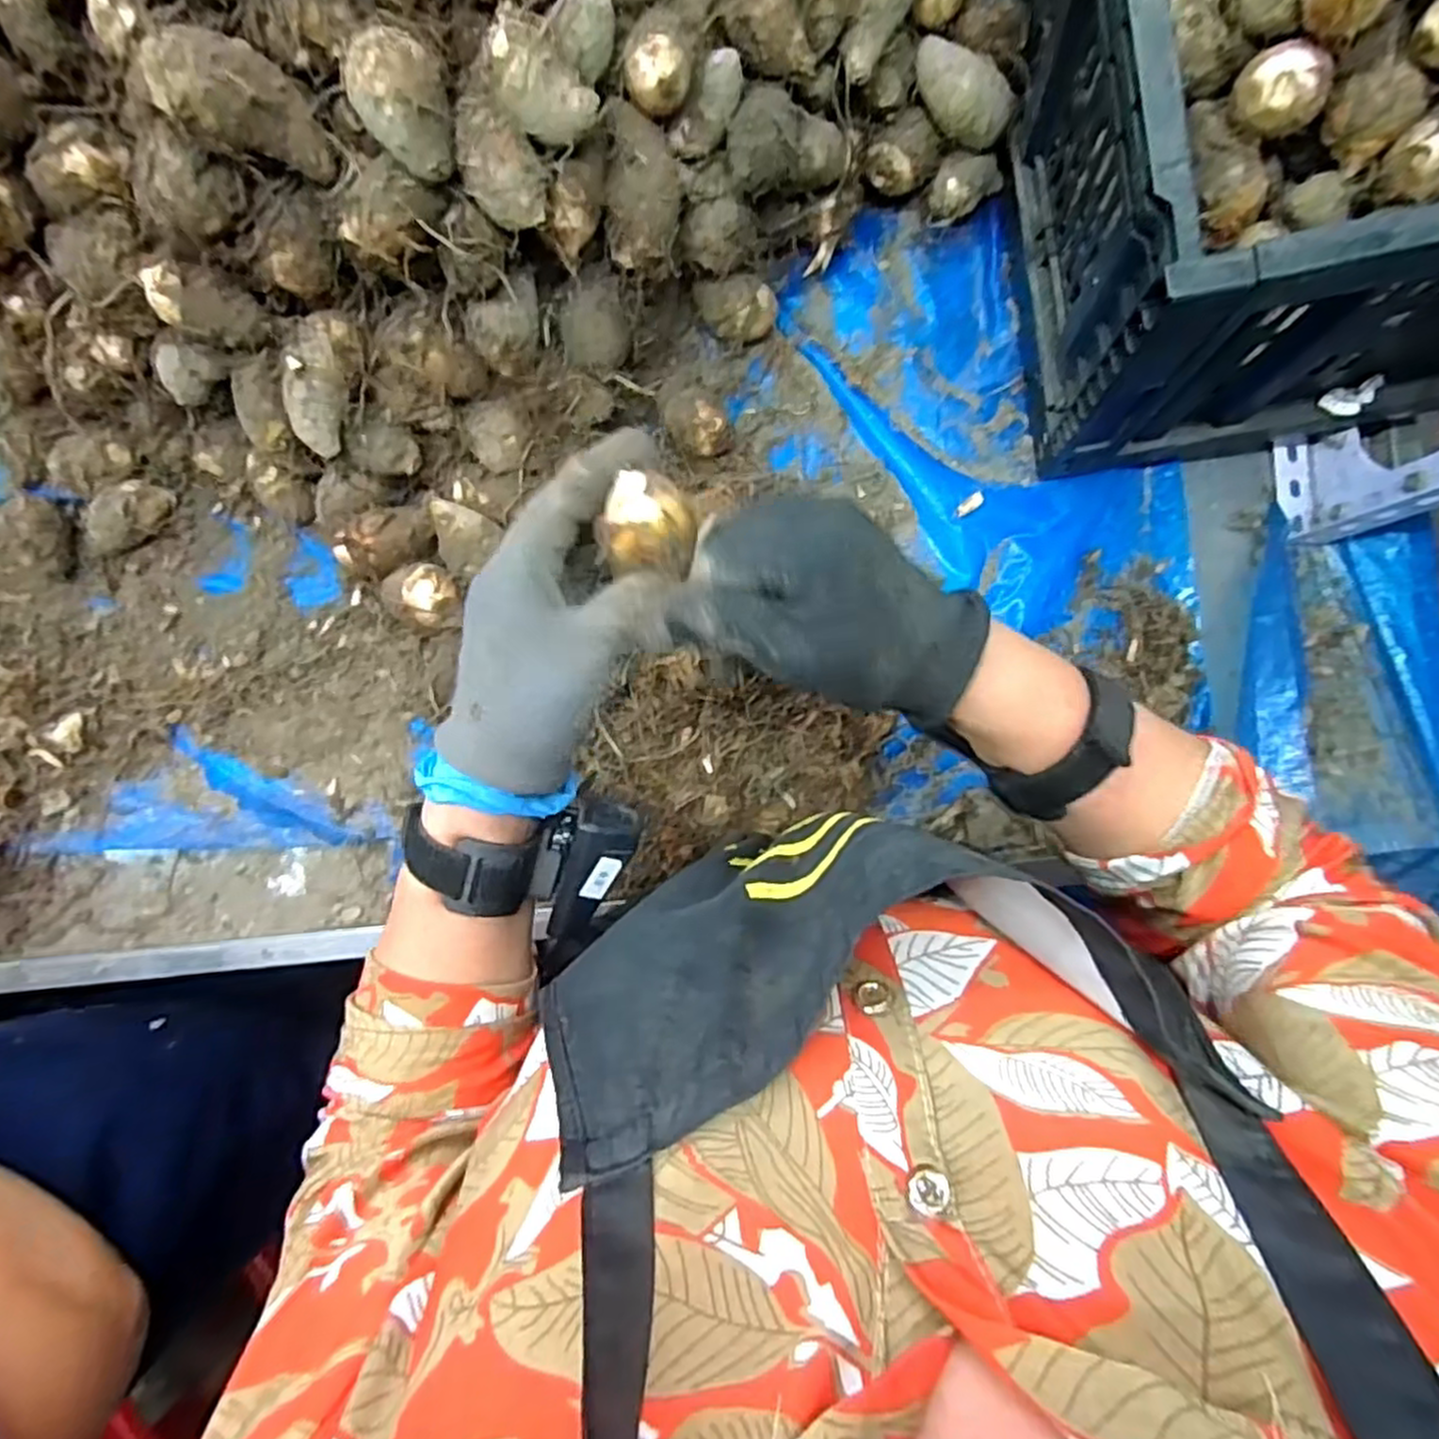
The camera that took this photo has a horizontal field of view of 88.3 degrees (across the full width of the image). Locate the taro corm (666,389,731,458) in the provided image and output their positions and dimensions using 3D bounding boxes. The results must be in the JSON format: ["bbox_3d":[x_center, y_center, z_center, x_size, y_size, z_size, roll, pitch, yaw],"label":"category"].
[{"bbox_3d":[-0.014,-0.195,0.494,0.040,0.036,0.041,-12,87,0],"label":"taro corm"}]

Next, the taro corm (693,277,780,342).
[{"bbox_3d":[0.013,-0.274,0.500,0.050,0.040,0.032,-13,88,1],"label":"taro corm"}]

